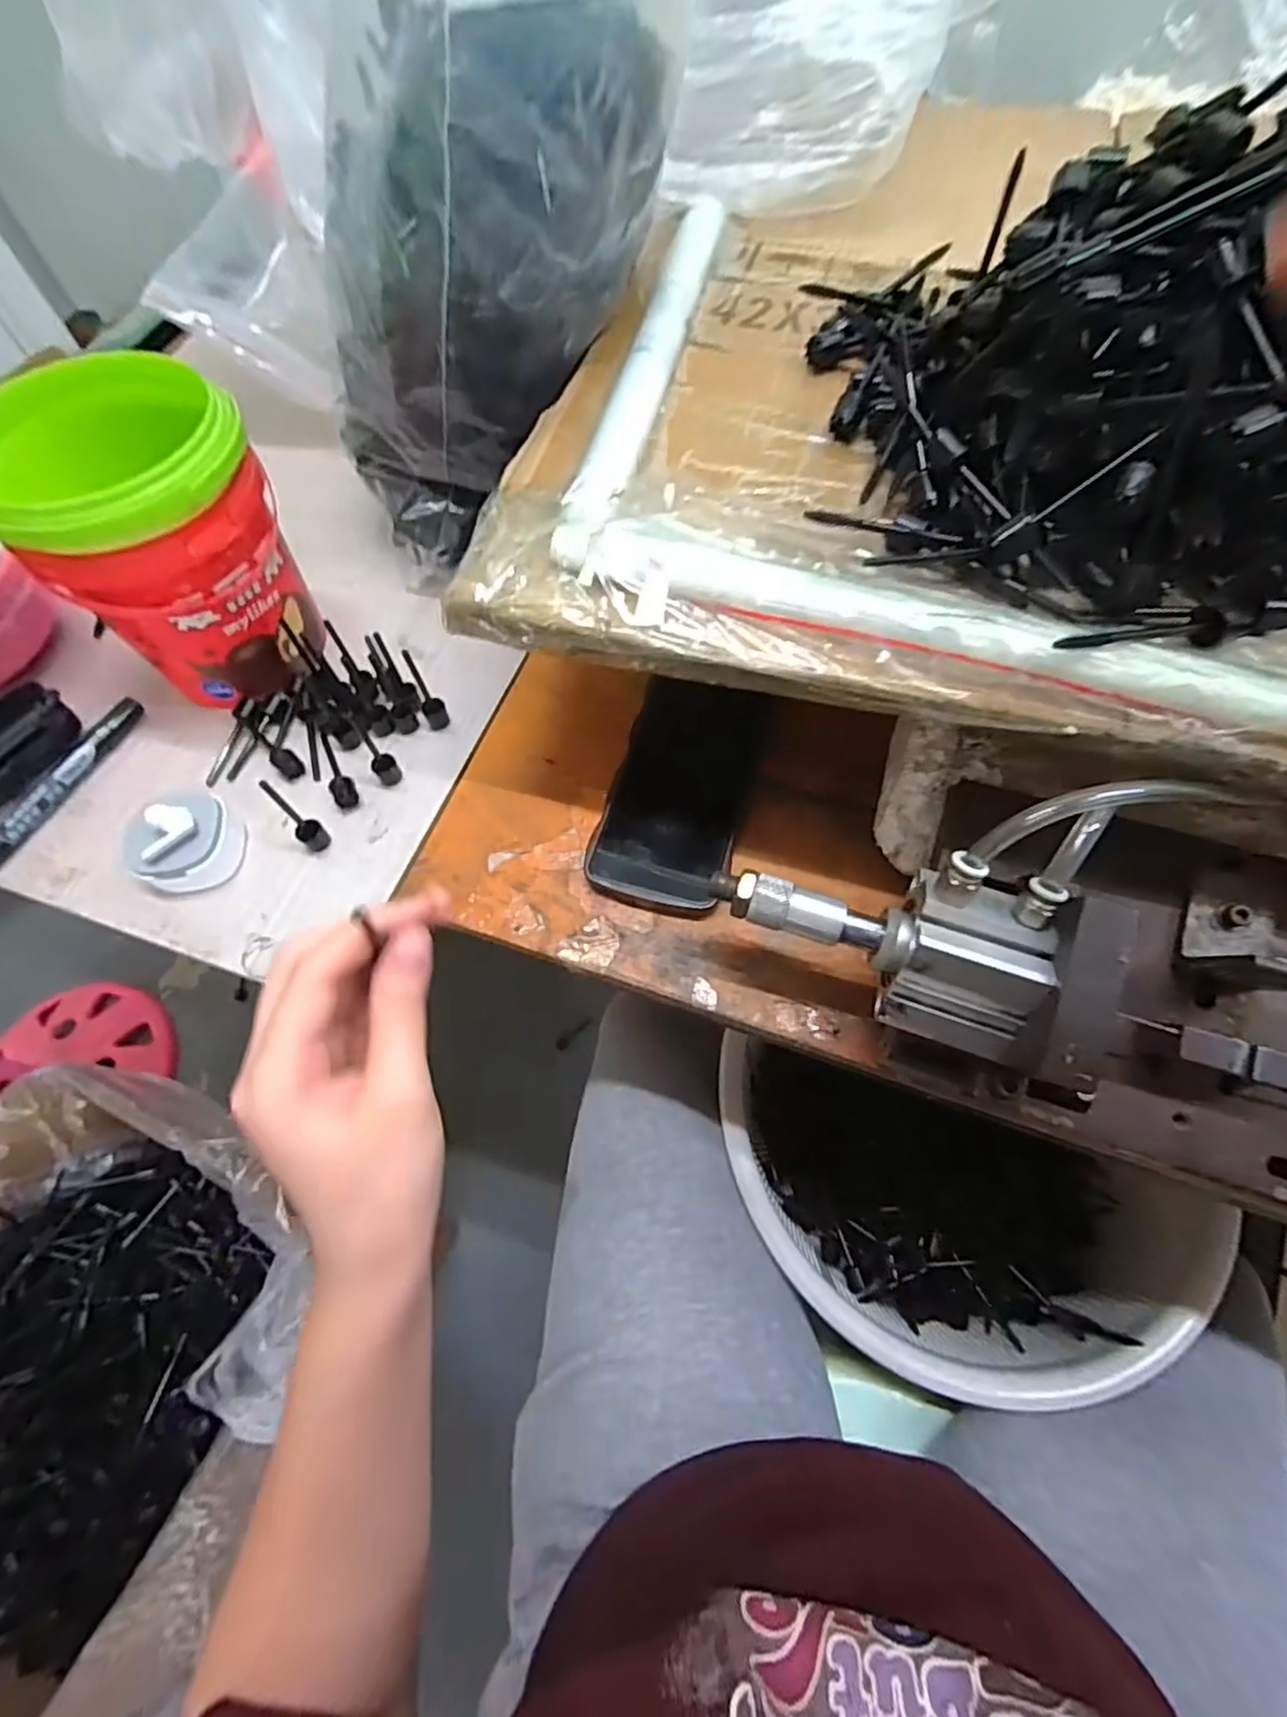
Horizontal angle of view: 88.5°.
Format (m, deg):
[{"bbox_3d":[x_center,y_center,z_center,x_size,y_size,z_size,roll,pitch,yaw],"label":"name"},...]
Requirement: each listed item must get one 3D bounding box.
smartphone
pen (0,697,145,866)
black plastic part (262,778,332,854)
[{"bbox_3d":[0.021,-0.038,0.383,0.076,0.009,0.135,17,79,6],"label":"smartphone"},{"bbox_3d":[-0.369,-0.049,0.415,0.018,0.015,0.133,20,66,11],"label":"pen"},{"bbox_3d":[-0.195,-0.023,0.372,0.013,0.057,0.015,39,72,19],"label":"black plastic part"}]

